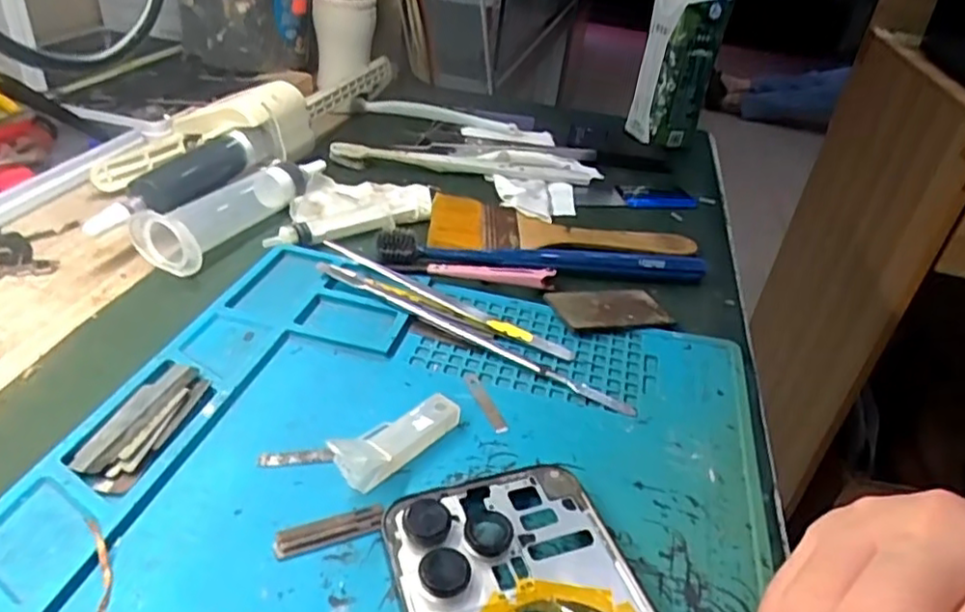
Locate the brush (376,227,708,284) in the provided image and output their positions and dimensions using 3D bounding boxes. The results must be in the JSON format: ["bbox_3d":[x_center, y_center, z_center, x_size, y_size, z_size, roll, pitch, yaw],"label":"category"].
[{"bbox_3d":[0.036,-0.029,0.371,0.184,0.013,0.022,4,34,-6],"label":"brush"}]

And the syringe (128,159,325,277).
[{"bbox_3d":[-0.141,-0.064,0.384,0.042,0.025,0.130,15,34,11],"label":"syringe"}]

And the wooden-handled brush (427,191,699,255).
[{"bbox_3d":[0.049,-0.048,0.414,0.162,0.006,0.060,4,34,-6],"label":"wooden-handled brush"}]

